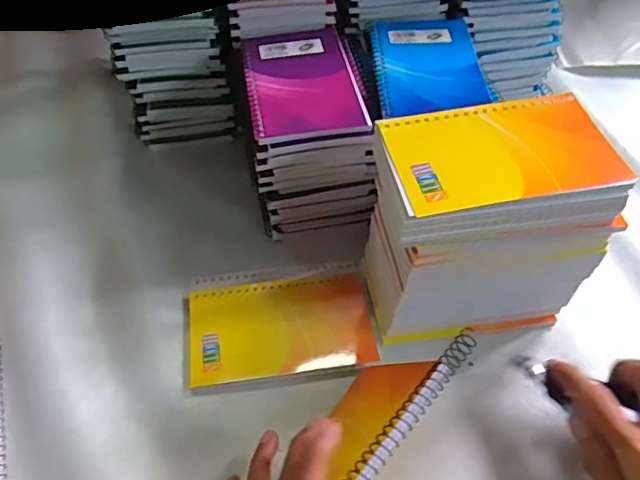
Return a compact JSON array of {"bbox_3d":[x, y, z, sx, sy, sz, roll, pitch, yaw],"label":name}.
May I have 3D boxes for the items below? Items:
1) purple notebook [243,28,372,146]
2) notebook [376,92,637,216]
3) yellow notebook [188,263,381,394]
[{"bbox_3d":[-0.015,-0.125,0.439,0.081,0.008,0.137,-8,50,-6],"label":"purple notebook"},{"bbox_3d":[0.106,-0.054,0.337,0.130,0.006,0.080,-9,51,-8],"label":"notebook"},{"bbox_3d":[-0.030,0.058,0.421,0.129,0.007,0.097,-6,51,-5],"label":"yellow notebook"}]

